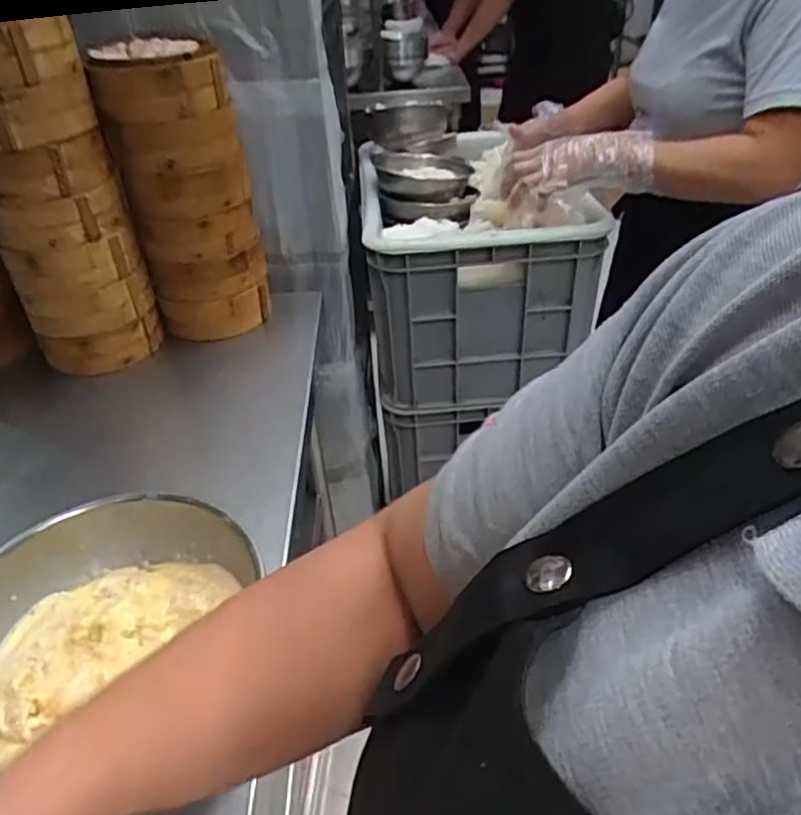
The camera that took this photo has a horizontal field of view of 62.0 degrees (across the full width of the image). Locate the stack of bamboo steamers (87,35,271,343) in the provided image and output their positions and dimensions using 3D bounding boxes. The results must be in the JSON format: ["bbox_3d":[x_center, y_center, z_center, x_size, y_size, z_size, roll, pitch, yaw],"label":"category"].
[{"bbox_3d":[-0.248,-0.246,0.798,0.131,0.341,0.128,-8,37,-4],"label":"stack of bamboo steamers"}]

